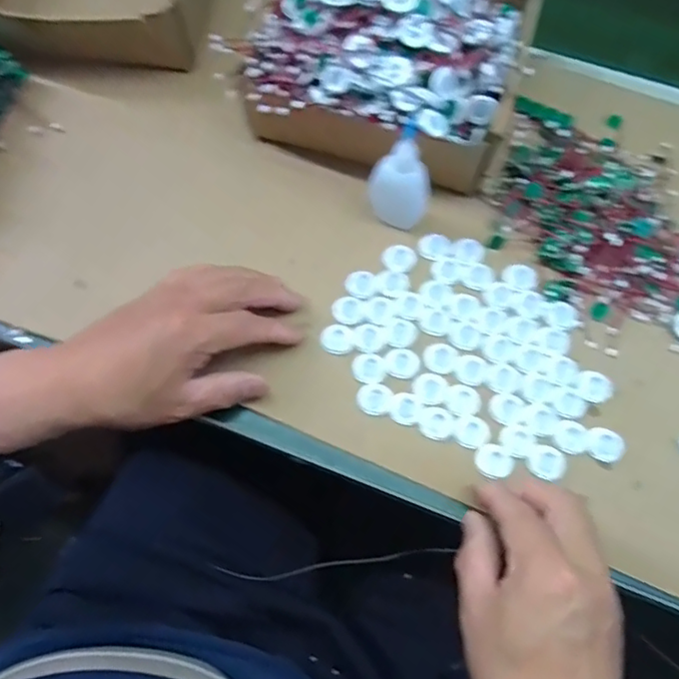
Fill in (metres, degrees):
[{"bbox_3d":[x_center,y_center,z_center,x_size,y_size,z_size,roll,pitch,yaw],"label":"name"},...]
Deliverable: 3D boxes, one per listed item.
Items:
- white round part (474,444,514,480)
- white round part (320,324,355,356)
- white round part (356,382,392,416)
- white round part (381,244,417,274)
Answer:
[{"bbox_3d":[0.107,0.084,0.396,0.025,0.004,0.023,0,69,1],"label":"white round part"},{"bbox_3d":[-0.001,0.000,0.432,0.025,0.004,0.024,0,69,1],"label":"white round part"},{"bbox_3d":[0.026,0.042,0.413,0.025,0.004,0.024,0,69,1],"label":"white round part"},{"bbox_3d":[0.048,-0.065,0.460,0.027,0.004,0.025,0,69,1],"label":"white round part"}]

